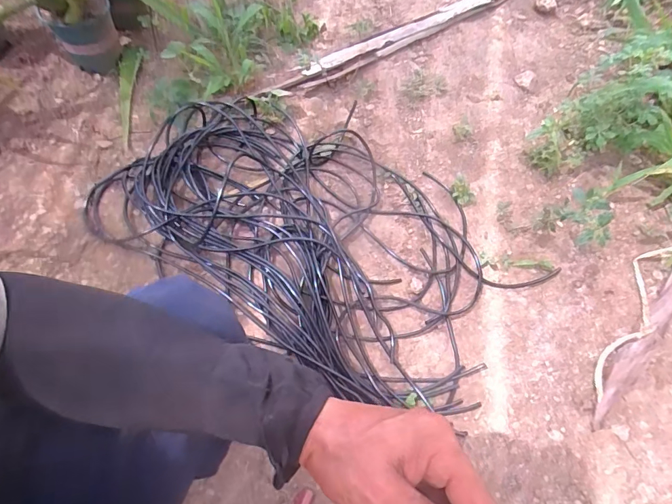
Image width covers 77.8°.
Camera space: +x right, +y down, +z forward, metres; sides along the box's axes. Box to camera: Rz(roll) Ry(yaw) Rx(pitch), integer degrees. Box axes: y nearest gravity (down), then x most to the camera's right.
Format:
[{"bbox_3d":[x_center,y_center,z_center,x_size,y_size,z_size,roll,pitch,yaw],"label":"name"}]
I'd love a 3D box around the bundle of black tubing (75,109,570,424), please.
[{"bbox_3d":[-0.022,-0.044,0.740,0.719,0.064,0.445,31,67,11],"label":"bundle of black tubing"}]

